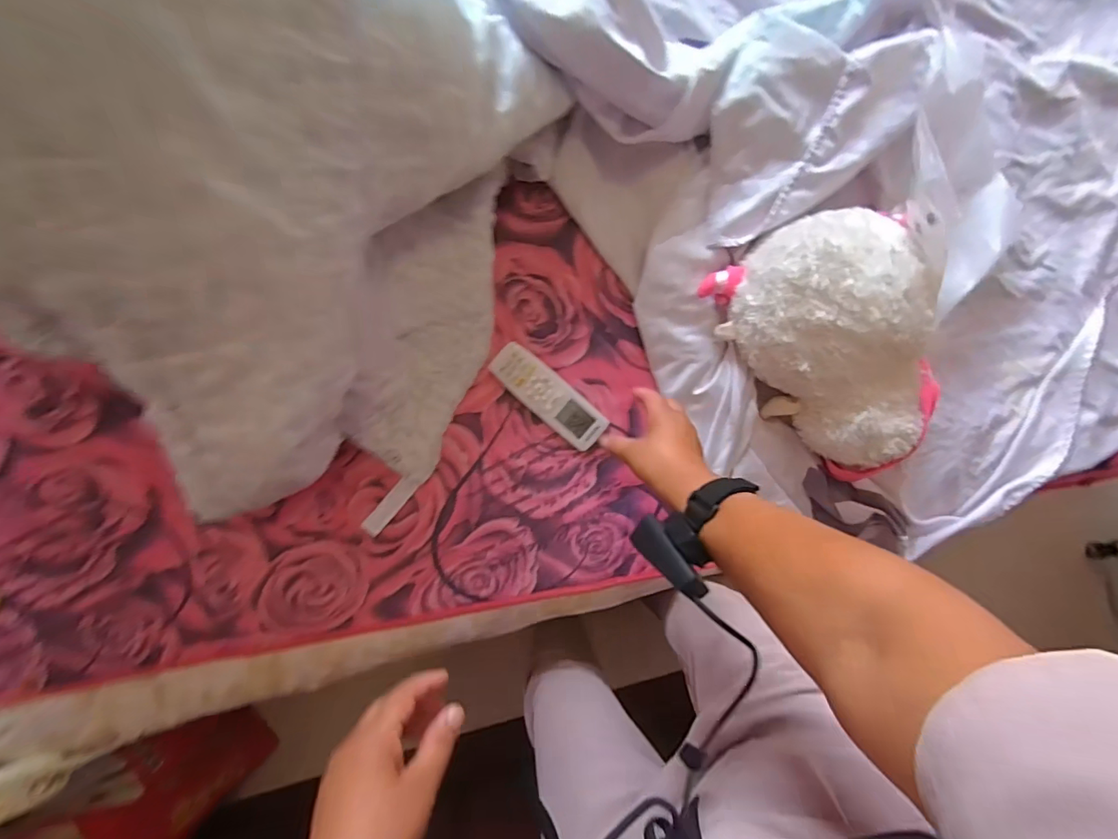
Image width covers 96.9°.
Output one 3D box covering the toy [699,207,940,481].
[{"bbox_3d":[0.317,-0.074,0.545,0.180,0.106,0.292,-29,94,-1],"label":"toy"}]

